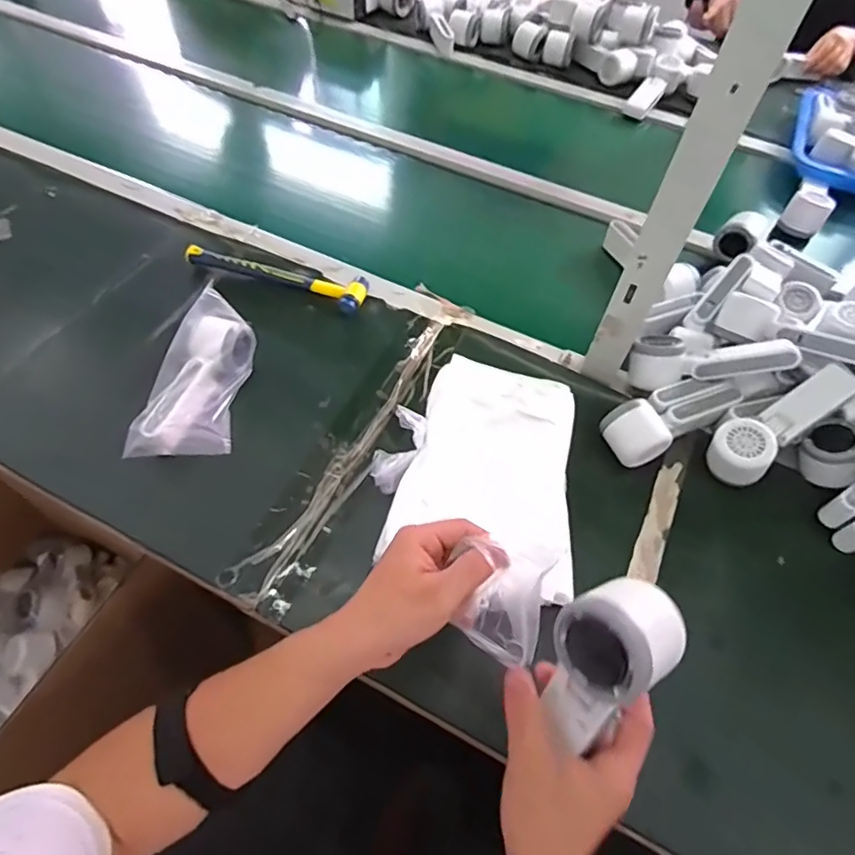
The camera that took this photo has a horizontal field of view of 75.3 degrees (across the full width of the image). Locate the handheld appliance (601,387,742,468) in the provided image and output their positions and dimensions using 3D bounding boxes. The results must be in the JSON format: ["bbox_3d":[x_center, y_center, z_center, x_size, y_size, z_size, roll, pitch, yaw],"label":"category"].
[{"bbox_3d":[0.268,-0.011,0.609,0.165,0.057,0.057,-23,61,-18],"label":"handheld appliance"}]

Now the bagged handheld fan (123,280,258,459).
[{"bbox_3d":[-0.248,-0.054,0.588,0.093,0.076,0.173,3,56,-2],"label":"bagged handheld fan"}]

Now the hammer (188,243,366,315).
[{"bbox_3d":[-0.196,-0.203,0.734,0.241,0.025,0.056,18,57,8],"label":"hammer"}]

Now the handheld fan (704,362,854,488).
[{"bbox_3d":[0.372,-0.003,0.585,0.170,0.050,0.060,-36,64,-2],"label":"handheld fan"}]

